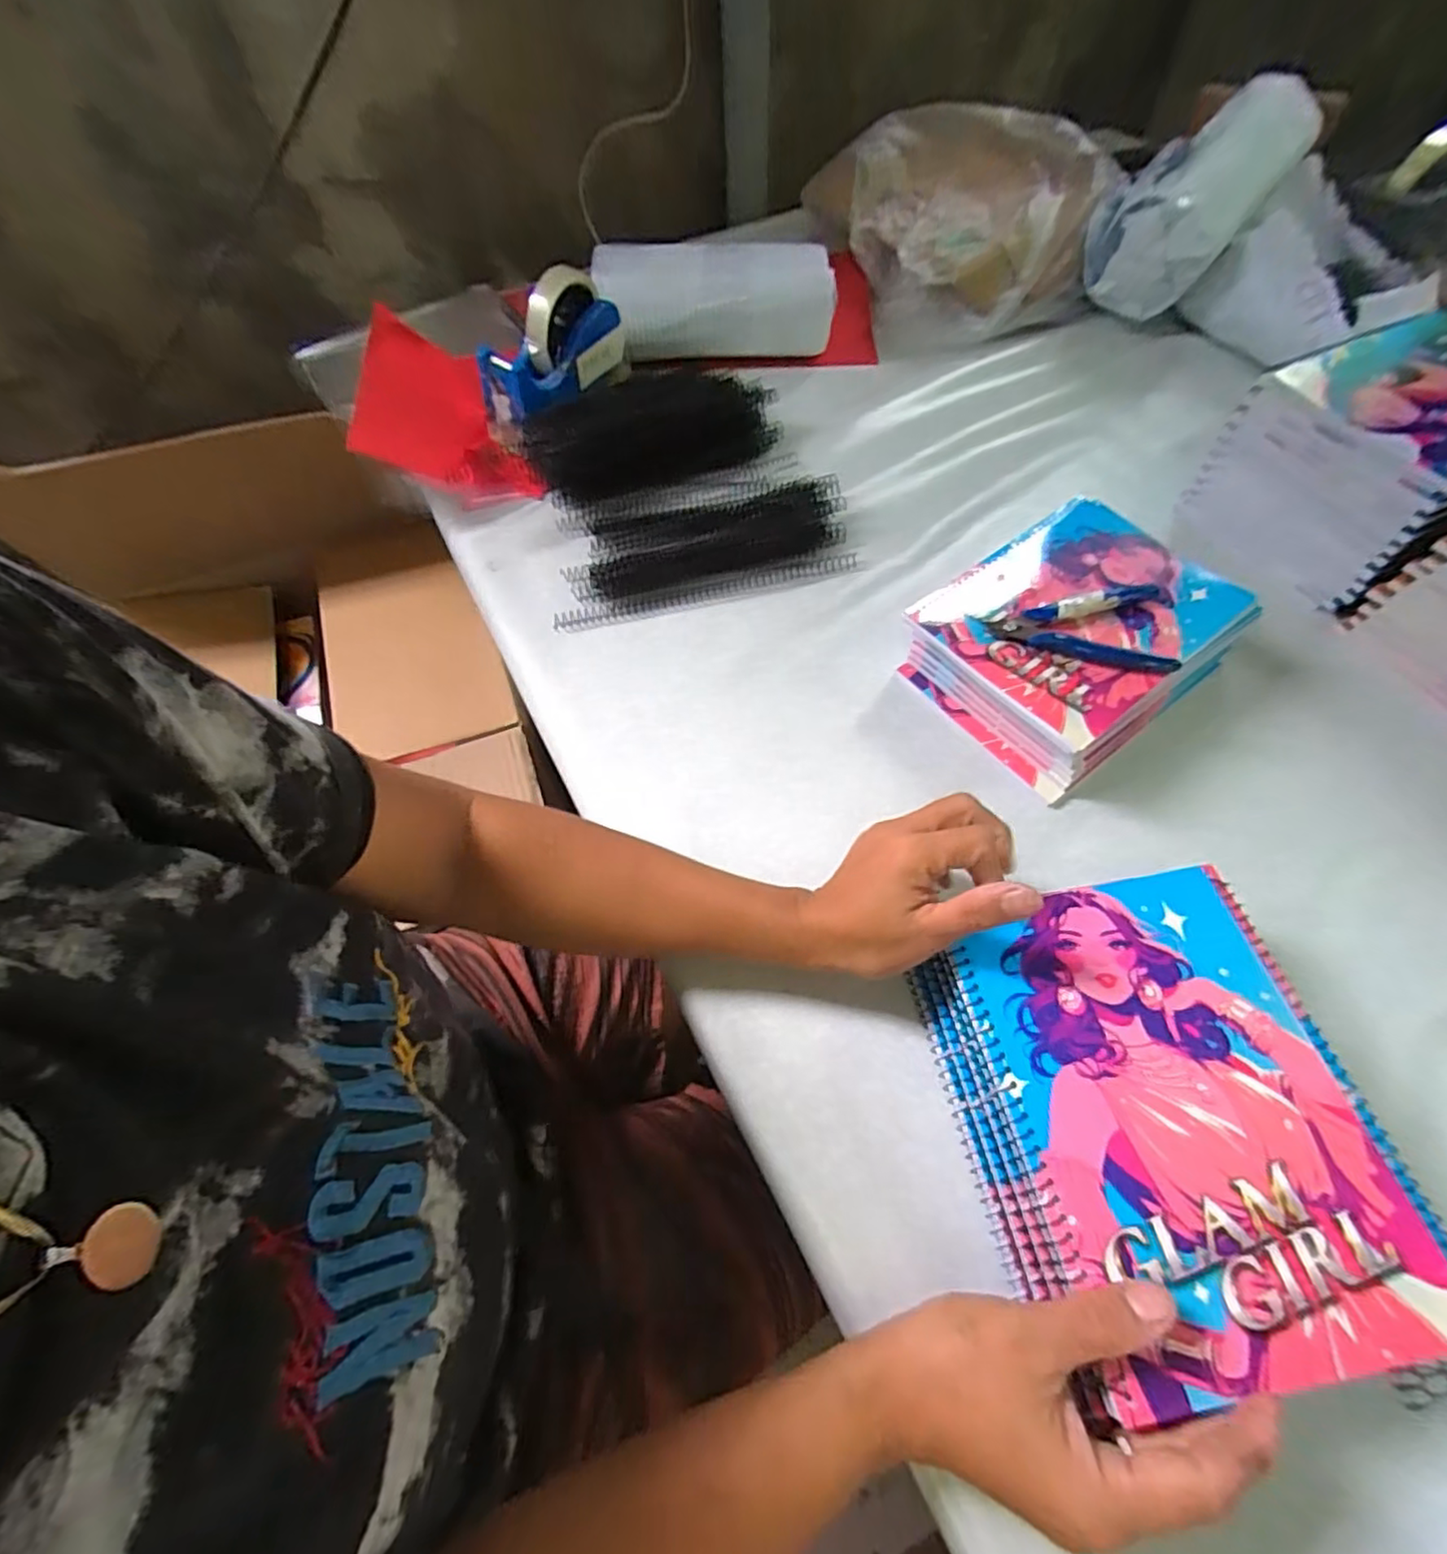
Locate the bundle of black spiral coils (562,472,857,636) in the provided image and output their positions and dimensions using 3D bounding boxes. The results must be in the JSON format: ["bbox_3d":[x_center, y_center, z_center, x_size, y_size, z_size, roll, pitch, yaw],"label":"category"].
[{"bbox_3d":[-0.016,-0.201,0.542,0.244,0.023,0.125,-11,60,-4],"label":"bundle of black spiral coils"}]

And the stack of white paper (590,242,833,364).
[{"bbox_3d":[-0.009,-0.494,0.668,0.230,0.095,0.091,-12,60,-5],"label":"stack of white paper"}]

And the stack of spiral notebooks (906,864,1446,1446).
[{"bbox_3d":[0.201,0.161,0.303,0.162,0.053,0.206,-10,60,-4],"label":"stack of spiral notebooks"}]

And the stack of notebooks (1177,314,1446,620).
[{"bbox_3d":[0.517,-0.249,0.502,0.193,0.114,0.171,-30,63,-15],"label":"stack of notebooks"}]

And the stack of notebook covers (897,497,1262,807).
[{"bbox_3d":[0.248,-0.103,0.458,0.200,0.063,0.155,-34,64,-16],"label":"stack of notebook covers"}]

